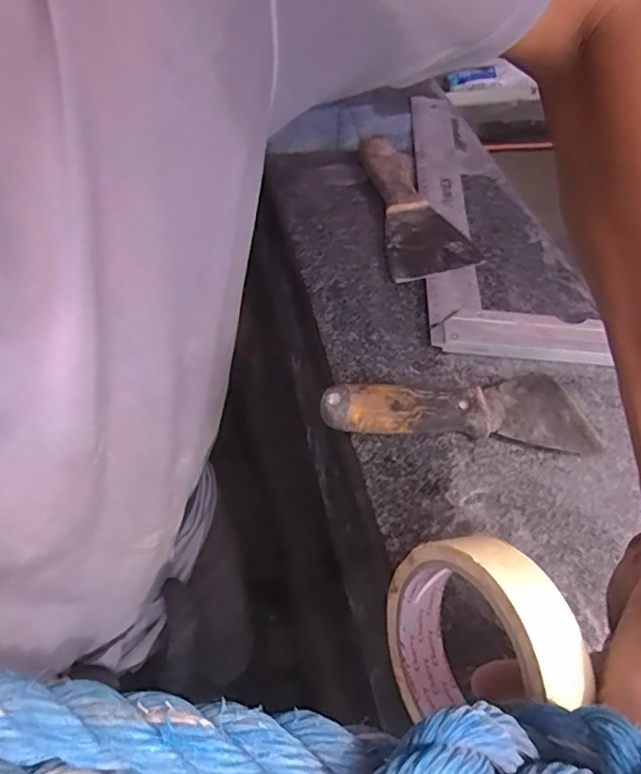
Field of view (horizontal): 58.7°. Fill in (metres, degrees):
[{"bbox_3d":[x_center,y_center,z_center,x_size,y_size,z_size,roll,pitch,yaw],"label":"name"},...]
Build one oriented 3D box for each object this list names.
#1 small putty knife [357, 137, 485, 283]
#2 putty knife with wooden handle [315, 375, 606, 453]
[{"bbox_3d":[0.078,-0.152,0.477,0.066,0.019,0.161,-4,54,-8],"label":"small putty knife"},{"bbox_3d":[0.088,0.010,0.364,0.170,0.022,0.052,4,55,-2],"label":"putty knife with wooden handle"}]

